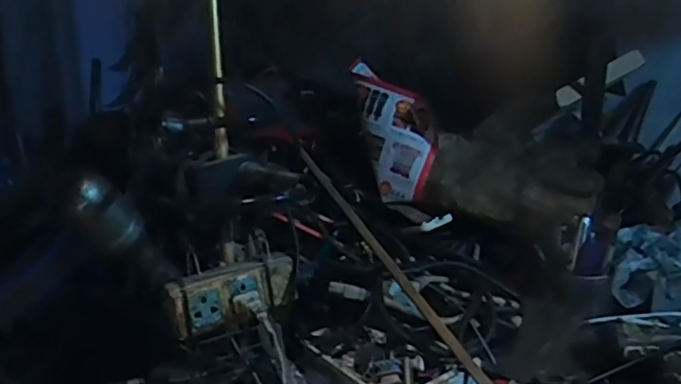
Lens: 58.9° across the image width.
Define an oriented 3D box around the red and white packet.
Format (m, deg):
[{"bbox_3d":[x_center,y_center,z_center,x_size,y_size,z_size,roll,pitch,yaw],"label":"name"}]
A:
[{"bbox_3d":[0.078,-0.094,0.828,0.093,0.211,0.034,-16,-11,10],"label":"red and white packet"}]

